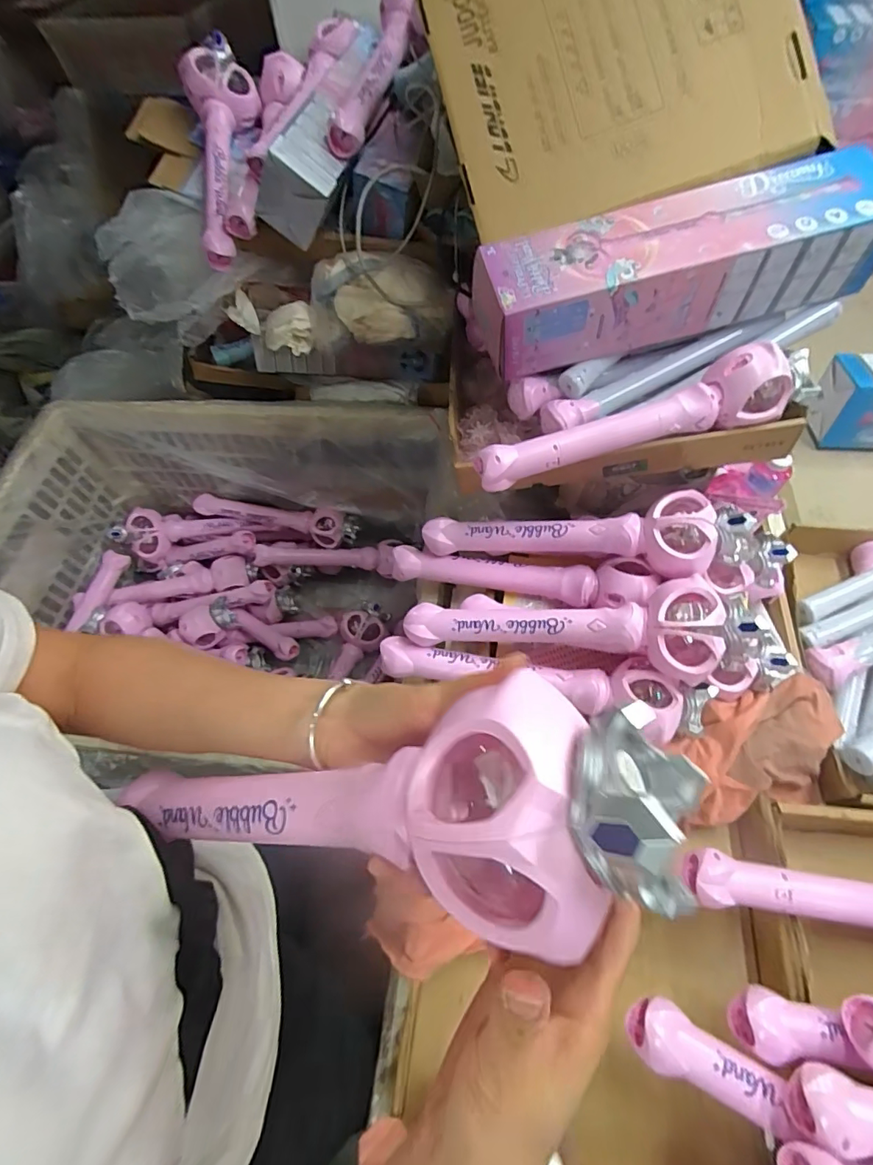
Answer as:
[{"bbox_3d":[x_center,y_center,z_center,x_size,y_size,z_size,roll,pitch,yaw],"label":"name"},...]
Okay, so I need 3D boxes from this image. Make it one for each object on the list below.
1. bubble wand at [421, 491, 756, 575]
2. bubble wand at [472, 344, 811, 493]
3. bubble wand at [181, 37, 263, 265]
[{"bbox_3d":[0.163,-0.063,0.604,0.361,0.096,0.086,11,60,10],"label":"bubble wand"},{"bbox_3d":[0.209,-0.177,0.538,0.339,0.077,0.065,-11,59,-3],"label":"bubble wand"},{"bbox_3d":[-0.330,-0.655,0.776,0.101,0.078,0.321,-1,84,3],"label":"bubble wand"}]

